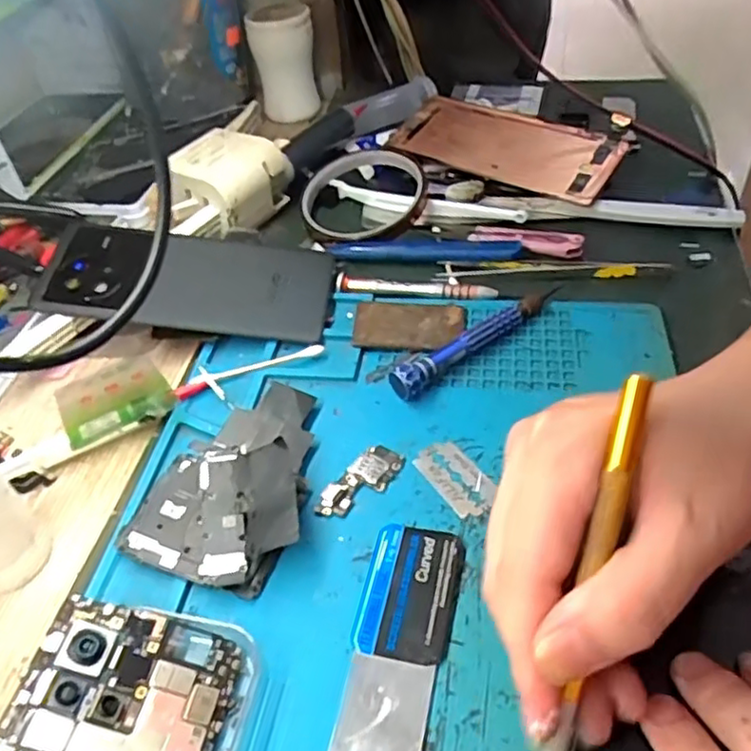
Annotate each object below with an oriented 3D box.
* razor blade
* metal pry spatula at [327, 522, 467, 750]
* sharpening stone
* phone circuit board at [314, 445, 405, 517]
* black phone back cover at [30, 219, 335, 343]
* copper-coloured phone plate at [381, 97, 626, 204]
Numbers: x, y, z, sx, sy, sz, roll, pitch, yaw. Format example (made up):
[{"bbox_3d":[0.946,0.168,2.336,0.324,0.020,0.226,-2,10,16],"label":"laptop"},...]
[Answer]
[{"bbox_3d":[0.036,0.045,0.296,0.022,0.004,0.041,-28,49,-20],"label":"razor blade"},{"bbox_3d":[0.005,0.106,0.238,0.035,0.004,0.119,8,47,13],"label":"metal pry spatula"},{"bbox_3d":[0.018,-0.029,0.368,0.059,0.004,0.039,2,46,8],"label":"sharpening stone"},{"bbox_3d":[-0.007,0.047,0.297,0.020,0.004,0.045,29,55,29],"label":"phone circuit board"},{"bbox_3d":[-0.107,-0.060,0.390,0.161,0.011,0.076,8,51,-2],"label":"black phone back cover"},{"bbox_3d":[0.091,-0.166,0.474,0.159,0.008,0.075,25,62,25],"label":"copper-coloured phone plate"}]

